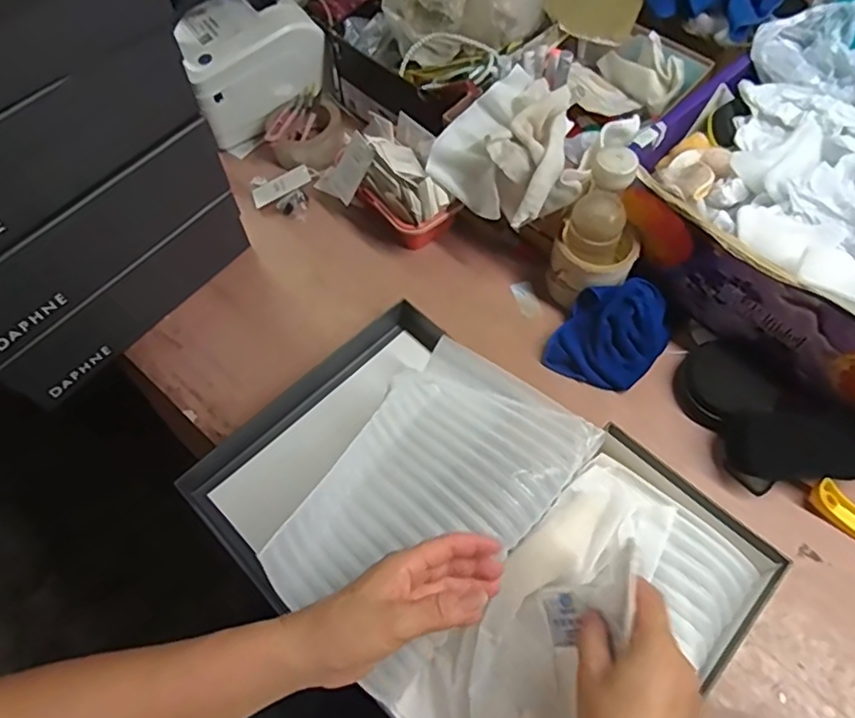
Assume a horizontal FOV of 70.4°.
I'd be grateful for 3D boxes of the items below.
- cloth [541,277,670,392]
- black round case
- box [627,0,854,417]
[{"bbox_3d":[0.197,-0.028,0.646,0.102,0.059,0.118,35,68,19],"label":"cloth"},{"bbox_3d":[0.299,0.027,0.617,0.075,0.034,0.083,-13,62,-5],"label":"black round case"},{"bbox_3d":[0.429,-0.145,0.611,0.297,0.155,0.394,-38,67,-17],"label":"box"}]

